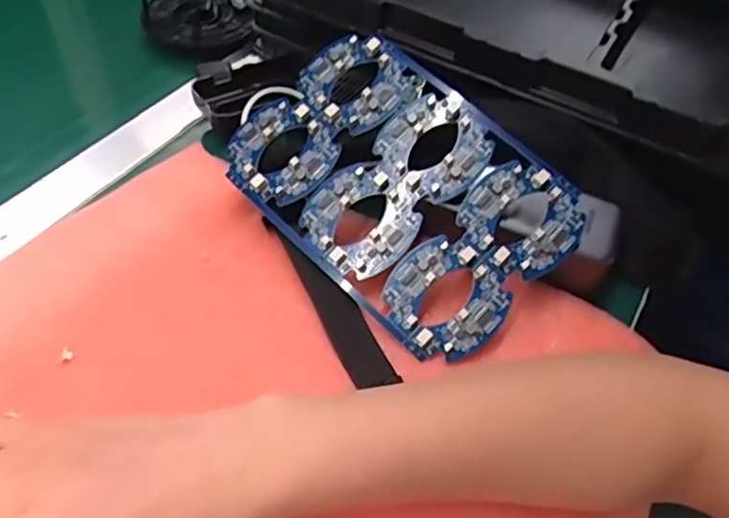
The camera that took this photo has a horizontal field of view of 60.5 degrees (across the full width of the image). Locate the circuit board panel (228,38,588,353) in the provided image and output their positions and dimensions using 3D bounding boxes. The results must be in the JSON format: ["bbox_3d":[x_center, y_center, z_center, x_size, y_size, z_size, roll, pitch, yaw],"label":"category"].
[{"bbox_3d":[0.021,-0.047,0.388,0.203,0.010,0.138,43,80,15],"label":"circuit board panel"}]

